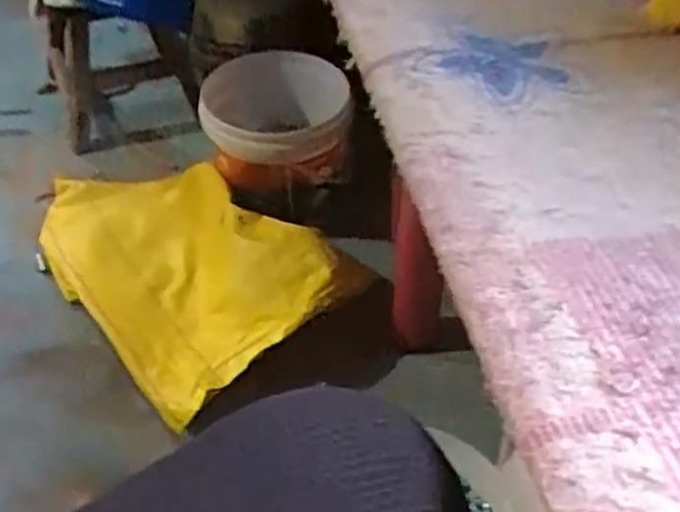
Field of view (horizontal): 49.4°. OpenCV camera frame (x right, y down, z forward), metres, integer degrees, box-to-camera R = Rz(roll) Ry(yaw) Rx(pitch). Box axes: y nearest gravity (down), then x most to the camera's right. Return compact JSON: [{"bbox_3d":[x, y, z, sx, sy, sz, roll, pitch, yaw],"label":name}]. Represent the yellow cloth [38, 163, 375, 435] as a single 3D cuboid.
[{"bbox_3d":[-0.225,-0.006,0.977,0.266,0.112,0.499,-33,49,-27],"label":"yellow cloth"}]

